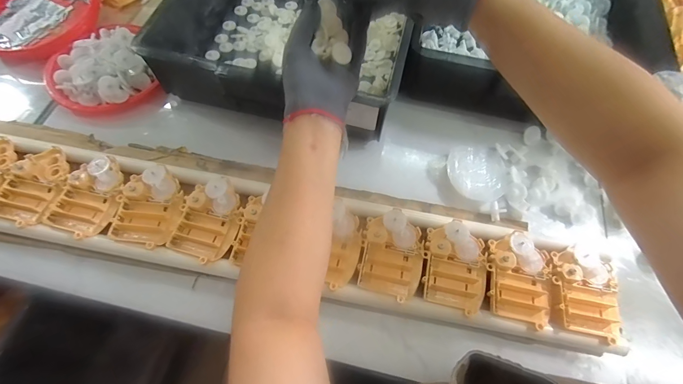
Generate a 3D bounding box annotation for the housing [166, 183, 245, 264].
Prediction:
[{"bbox_3d":[-0.158,0.038,0.399,0.075,0.016,0.085,10,64,4],"label":"housing"}]

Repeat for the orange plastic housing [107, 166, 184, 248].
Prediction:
[{"bbox_3d":[-0.233,0.019,0.406,0.073,0.016,0.092,-2,64,-2],"label":"orange plastic housing"}]

